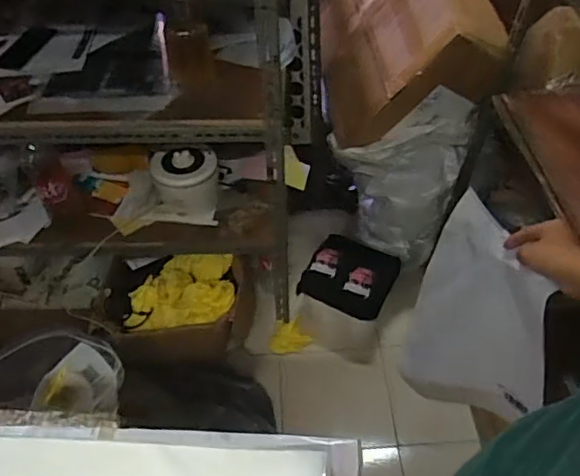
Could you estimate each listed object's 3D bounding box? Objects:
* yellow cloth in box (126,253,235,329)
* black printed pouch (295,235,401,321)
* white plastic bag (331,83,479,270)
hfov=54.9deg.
[{"bbox_3d":[-0.312,0.156,1.636,0.299,0.079,0.231,-4,48,-1],"label":"yellow cloth in box"},{"bbox_3d":[0.178,0.104,1.633,0.242,0.061,0.232,20,52,20],"label":"black printed pouch"},{"bbox_3d":[0.294,-0.168,1.588,0.340,0.535,0.148,18,51,18],"label":"white plastic bag"}]

